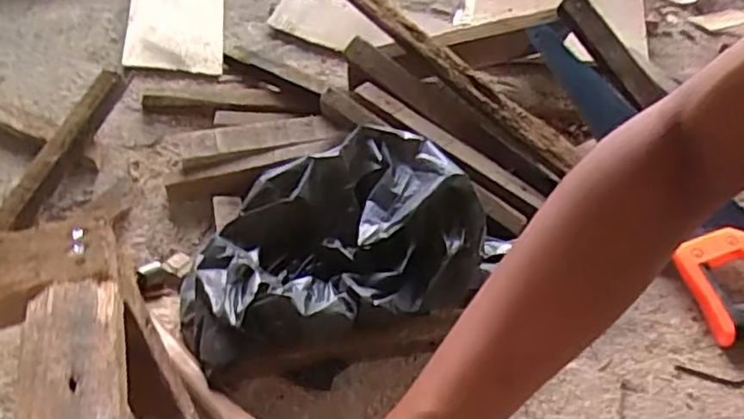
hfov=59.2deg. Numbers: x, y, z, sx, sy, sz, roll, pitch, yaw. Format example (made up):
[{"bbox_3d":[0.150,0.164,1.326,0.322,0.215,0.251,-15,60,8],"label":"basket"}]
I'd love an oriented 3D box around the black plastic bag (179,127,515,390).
[{"bbox_3d":[-0.044,0.031,0.602,0.277,0.103,0.203,-18,50,-16],"label":"black plastic bag"}]

